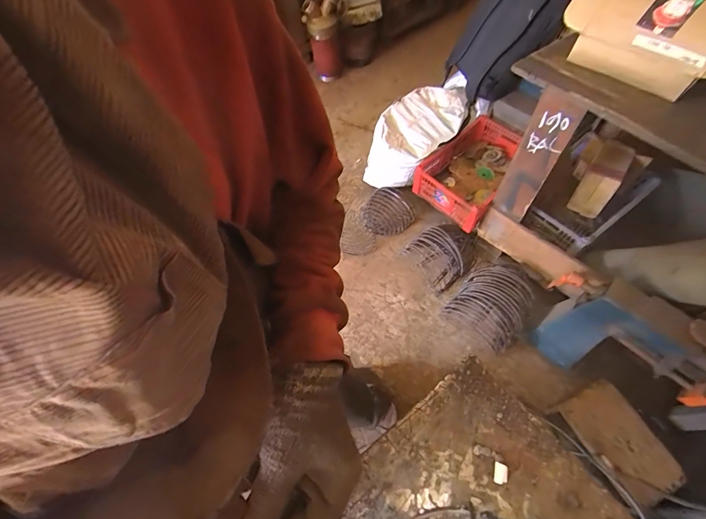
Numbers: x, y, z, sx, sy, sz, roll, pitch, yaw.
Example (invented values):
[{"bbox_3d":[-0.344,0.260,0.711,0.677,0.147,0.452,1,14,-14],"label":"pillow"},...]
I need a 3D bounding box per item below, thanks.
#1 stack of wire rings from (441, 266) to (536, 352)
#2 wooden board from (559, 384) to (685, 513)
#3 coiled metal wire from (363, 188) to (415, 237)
[{"bbox_3d":[0.530,0.172,1.273,0.259,0.226,0.241,37,70,22],"label":"stack of wire rings"},{"bbox_3d":[0.792,0.536,0.986,0.168,0.036,0.296,-40,63,13],"label":"wooden board"},{"bbox_3d":[0.154,-0.215,1.556,0.215,0.065,0.222,-40,85,-2],"label":"coiled metal wire"}]

